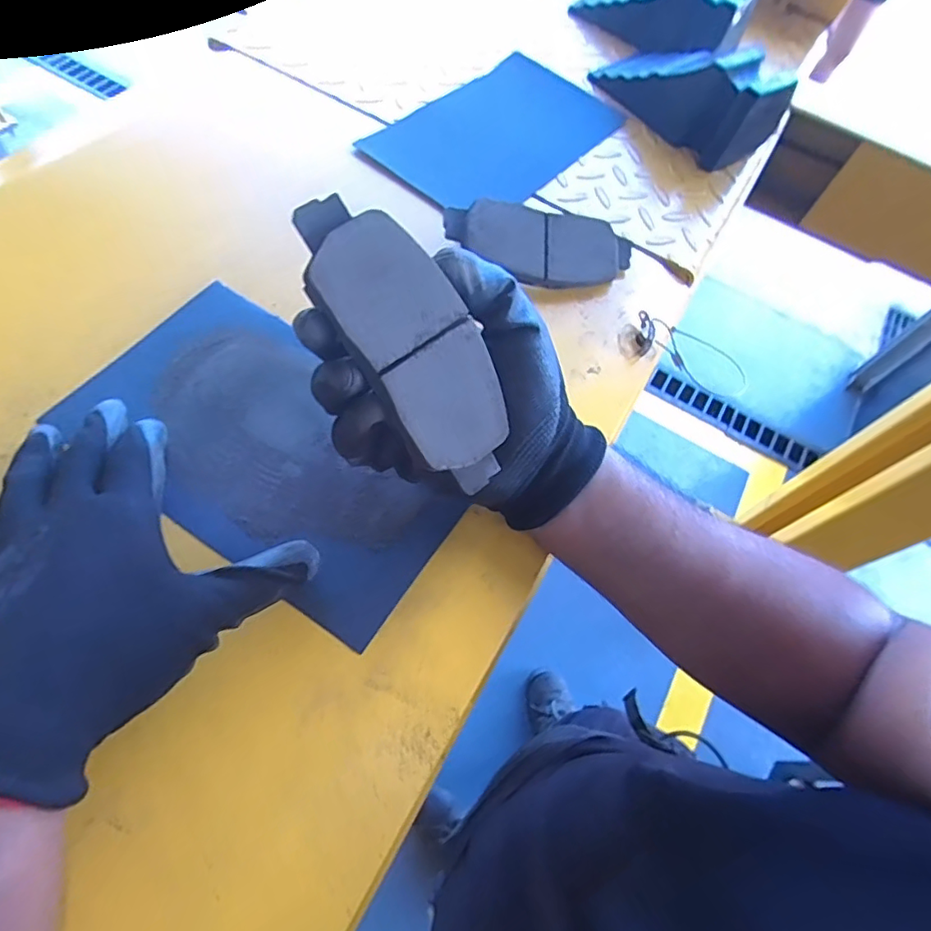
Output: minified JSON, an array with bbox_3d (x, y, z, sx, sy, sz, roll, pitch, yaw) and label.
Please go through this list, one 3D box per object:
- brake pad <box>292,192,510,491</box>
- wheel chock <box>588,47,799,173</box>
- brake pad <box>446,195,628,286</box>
[{"bbox_3d":[-0.023,-0.055,0.256,0.052,0.015,0.140,-40,109,-23],"label":"brake pad"},{"bbox_3d":[0.203,-0.348,0.507,0.085,0.065,0.164,-36,73,-23],"label":"wheel chock"},{"bbox_3d":[0.058,-0.159,0.404,0.140,0.011,0.057,2,80,-14],"label":"brake pad"}]

